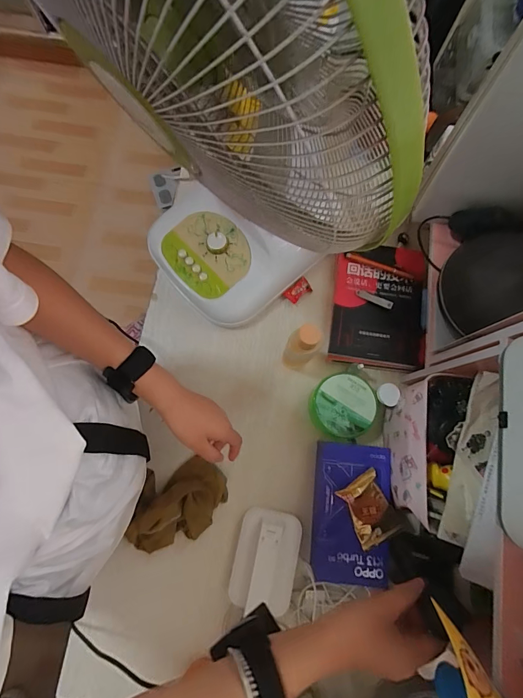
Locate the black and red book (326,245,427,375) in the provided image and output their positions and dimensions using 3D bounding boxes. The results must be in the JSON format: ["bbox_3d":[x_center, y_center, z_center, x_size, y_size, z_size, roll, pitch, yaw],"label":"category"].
[{"bbox_3d":[0.196,-0.075,0.599,0.145,0.030,0.205,9,78,1],"label":"black and red book"}]

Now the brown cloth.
[{"bbox_3d":[-0.127,0.230,0.529,0.149,0.052,0.107,-13,78,-4],"label":"brown cloth"}]

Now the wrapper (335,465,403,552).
[{"bbox_3d":[0.148,0.222,0.494,0.061,0.017,0.089,-26,79,-7],"label":"wrapper"}]

